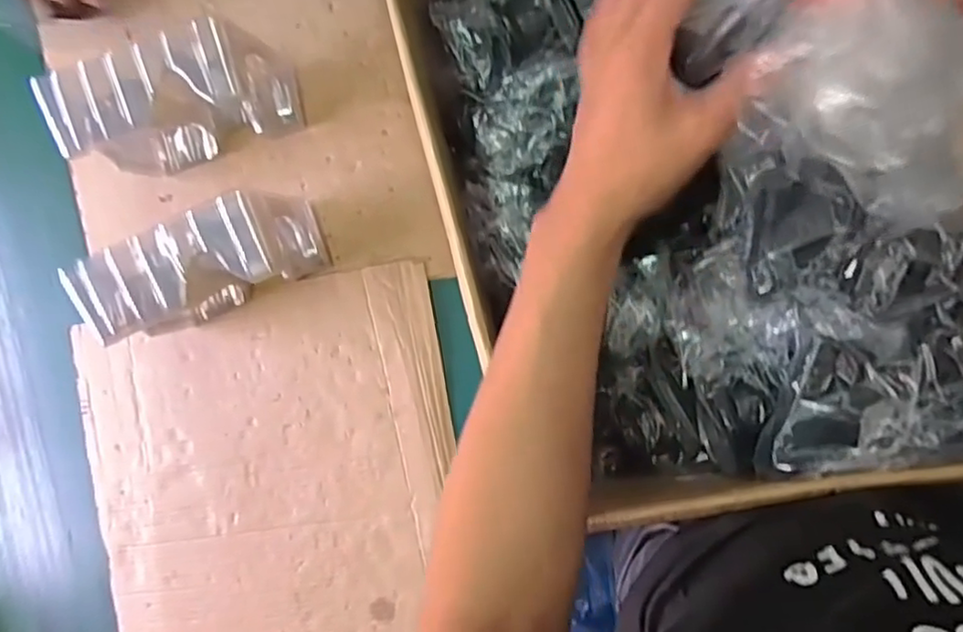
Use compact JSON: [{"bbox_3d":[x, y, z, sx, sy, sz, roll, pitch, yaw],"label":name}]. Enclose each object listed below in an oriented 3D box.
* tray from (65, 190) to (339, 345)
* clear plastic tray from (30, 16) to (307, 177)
[{"bbox_3d":[-0.243,-0.042,0.581,0.179,0.142,0.074,-22,87,9],"label":"tray"},{"bbox_3d":[-0.270,-0.188,0.579,0.173,0.141,0.081,-15,88,10],"label":"clear plastic tray"}]

